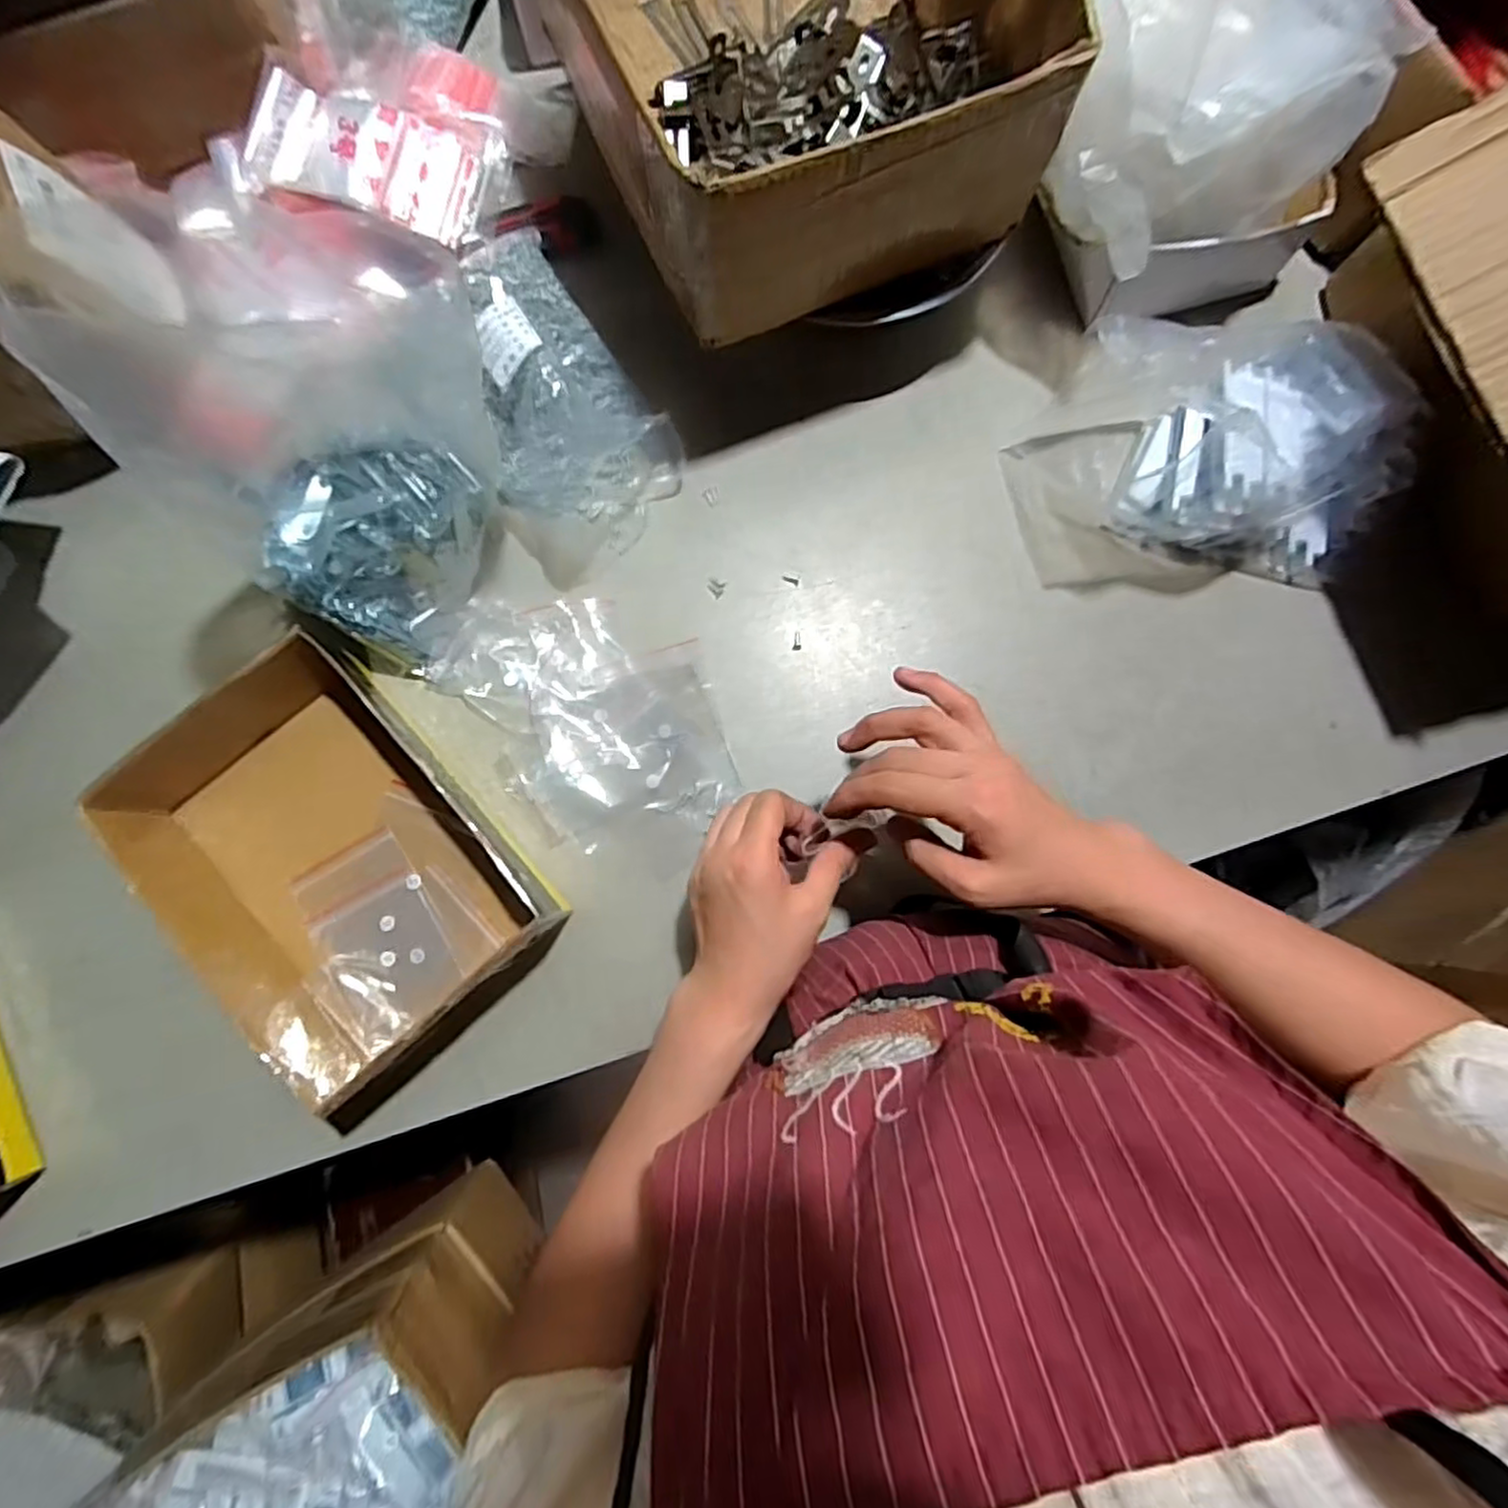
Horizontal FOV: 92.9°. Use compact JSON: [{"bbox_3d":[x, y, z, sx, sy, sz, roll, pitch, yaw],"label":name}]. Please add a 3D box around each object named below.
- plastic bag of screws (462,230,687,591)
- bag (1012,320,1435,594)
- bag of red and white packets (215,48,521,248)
[{"bbox_3d":[-0.154,-0.256,0.515,0.138,0.079,0.226,-35,85,-5],"label":"plastic bag of screws"},{"bbox_3d":[0.336,-0.214,0.513,0.268,0.103,0.157,-1,83,-2],"label":"bag"},{"bbox_3d":[-0.290,-0.478,0.535,0.209,0.046,0.160,12,83,0],"label":"bag of red and white packets"}]

